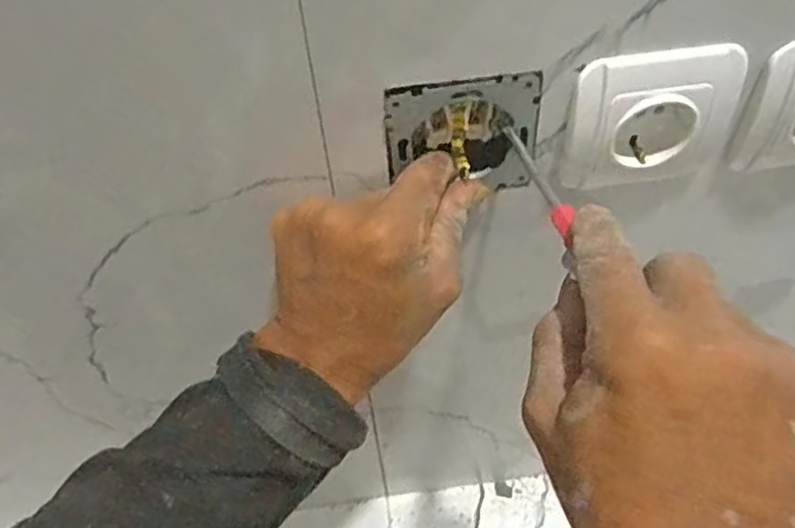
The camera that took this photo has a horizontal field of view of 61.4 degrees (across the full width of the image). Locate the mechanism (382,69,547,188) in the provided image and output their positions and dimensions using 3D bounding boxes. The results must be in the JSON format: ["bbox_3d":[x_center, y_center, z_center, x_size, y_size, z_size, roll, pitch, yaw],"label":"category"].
[{"bbox_3d":[0.031,-0.067,0.330,0.072,0.067,0.025,-6,51,-2],"label":"mechanism"}]

